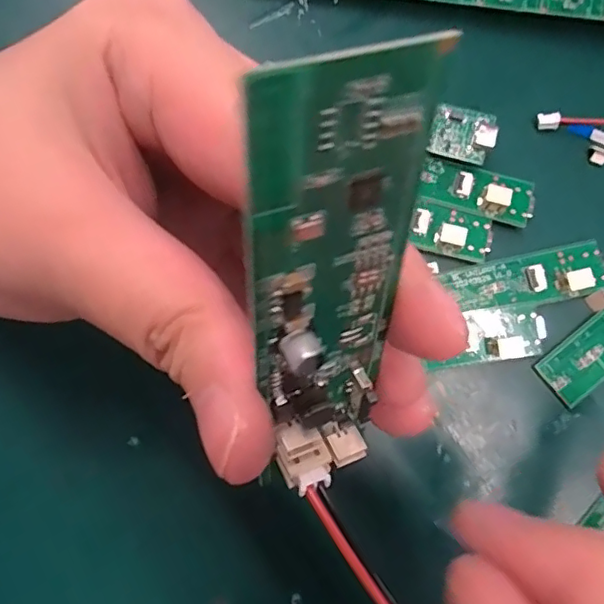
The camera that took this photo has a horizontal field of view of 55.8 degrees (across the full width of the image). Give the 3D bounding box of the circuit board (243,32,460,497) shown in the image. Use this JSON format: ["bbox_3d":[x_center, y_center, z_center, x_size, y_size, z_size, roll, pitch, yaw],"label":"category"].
[{"bbox_3d":[0.004,0.006,0.083,0.022,0.086,0.004,-18,53,-16],"label":"circuit board"}]

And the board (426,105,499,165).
[{"bbox_3d":[0.054,-0.057,0.193,0.021,0.004,0.017,16,90,18],"label":"board"}]

